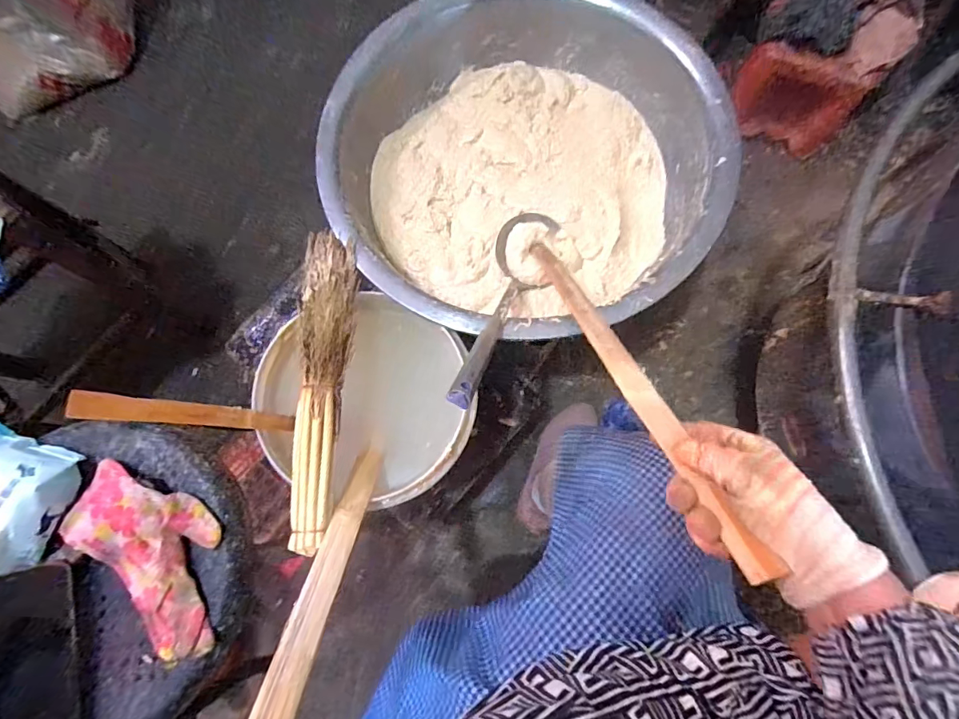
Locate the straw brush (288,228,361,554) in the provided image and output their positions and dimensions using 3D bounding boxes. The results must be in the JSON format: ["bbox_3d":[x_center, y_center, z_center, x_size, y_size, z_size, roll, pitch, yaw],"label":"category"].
[{"bbox_3d":[-0.172,0.021,0.513,0.052,0.034,0.350,-2,75,1],"label":"straw brush"}]

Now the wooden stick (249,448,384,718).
[{"bbox_3d":[-0.141,0.198,0.418,0.033,0.341,0.012,1,117,2],"label":"wooden stick"}]

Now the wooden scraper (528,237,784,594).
[{"bbox_3d":[0.135,-0.009,0.466,0.031,0.011,0.468,-14,39,-2],"label":"wooden scraper"}]

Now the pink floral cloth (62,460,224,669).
[{"bbox_3d":[-0.291,0.171,0.413,0.184,0.015,0.102,44,80,11],"label":"pink floral cloth"}]

